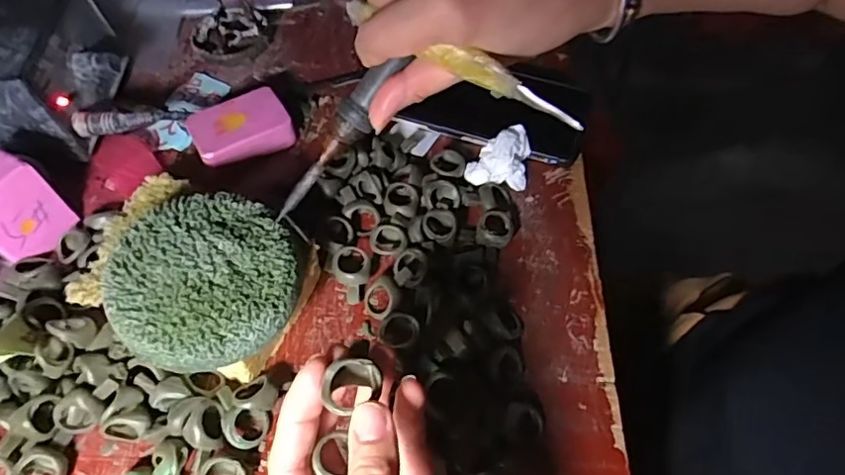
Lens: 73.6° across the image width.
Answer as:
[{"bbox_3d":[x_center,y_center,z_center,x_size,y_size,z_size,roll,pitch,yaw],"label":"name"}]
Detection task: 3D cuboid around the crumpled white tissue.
[{"bbox_3d":[0.057,-0.060,0.415,0.044,0.033,0.034,9,58,4],"label":"crumpled white tissue"}]

